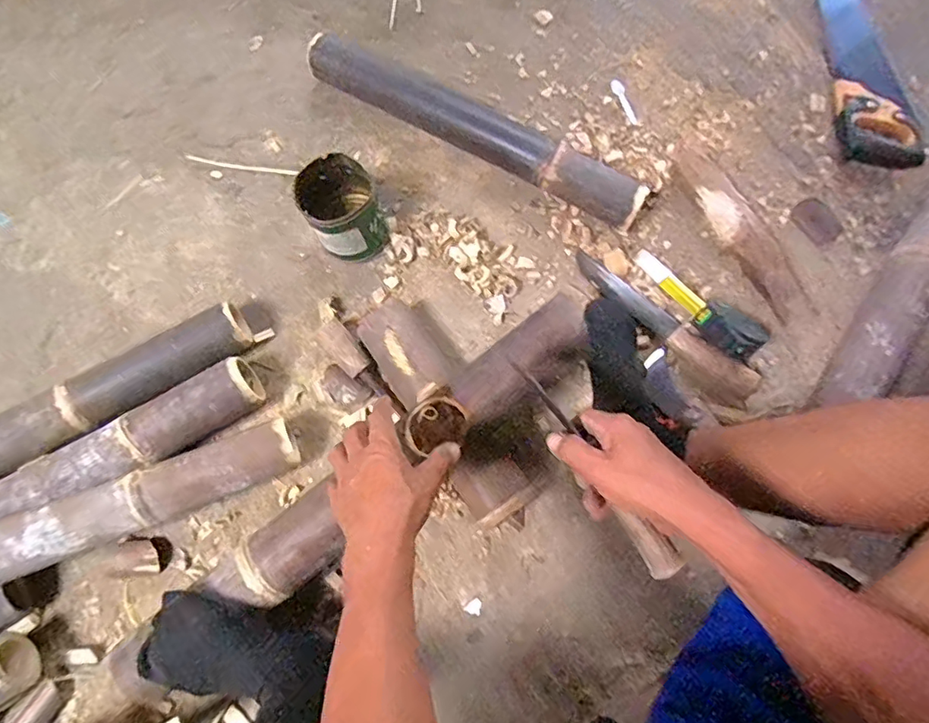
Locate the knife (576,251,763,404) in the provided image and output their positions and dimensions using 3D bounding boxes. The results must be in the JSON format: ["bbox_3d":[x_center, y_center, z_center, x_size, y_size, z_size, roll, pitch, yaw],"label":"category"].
[{"bbox_3d":[0.267,-0.056,0.721,0.286,0.044,0.040,44,81,10],"label":"knife"}]

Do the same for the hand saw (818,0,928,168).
[{"bbox_3d":[0.623,-0.487,0.833,0.112,0.035,0.421,-1,77,0],"label":"hand saw"}]

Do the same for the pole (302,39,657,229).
[{"bbox_3d":[0.013,-0.340,0.780,0.529,0.071,0.063,30,79,7],"label":"pole"}]

